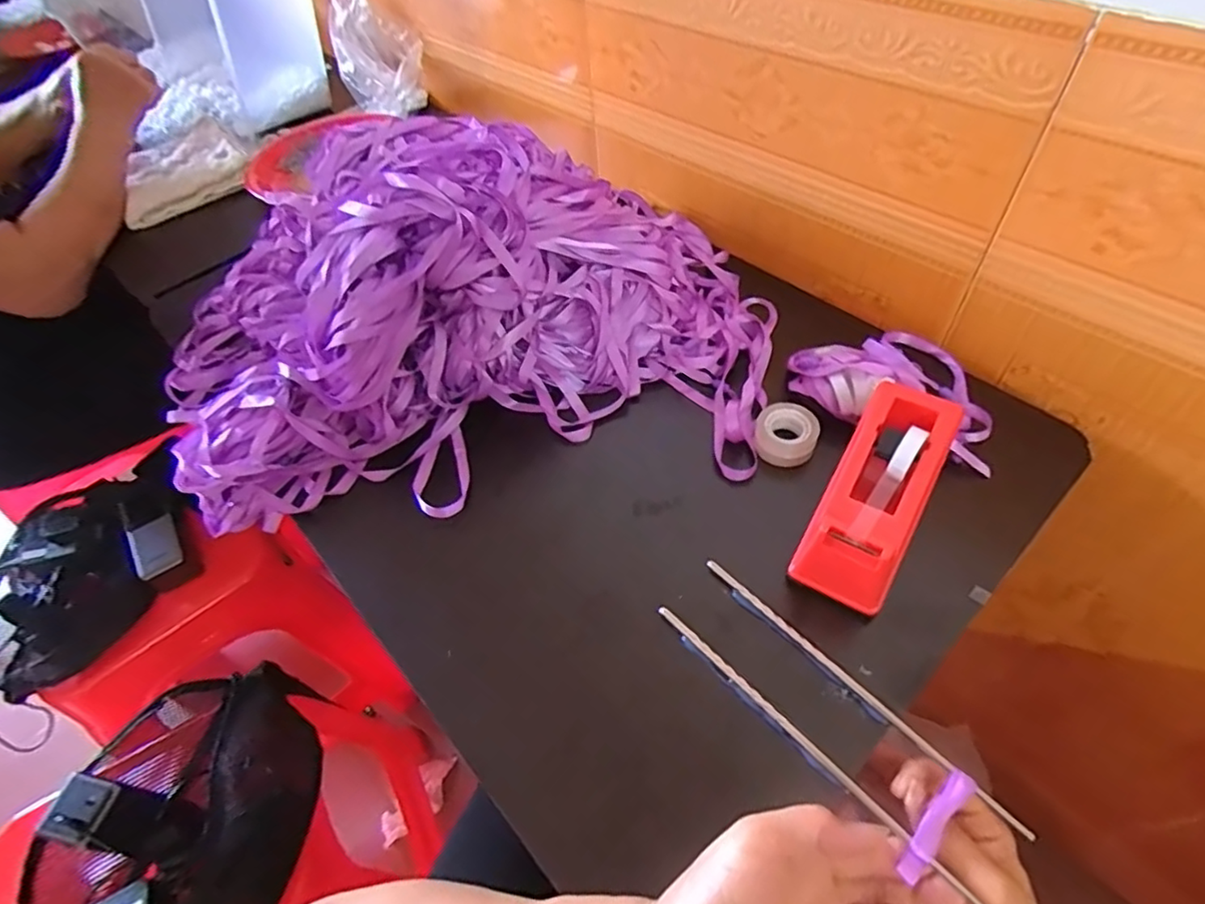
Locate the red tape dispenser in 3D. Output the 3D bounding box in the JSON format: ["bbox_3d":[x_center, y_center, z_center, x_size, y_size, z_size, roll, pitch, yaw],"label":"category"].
[{"bbox_3d":[0.187,0.029,0.420,0.061,0.070,0.155,26,61,21],"label":"red tape dispenser"}]

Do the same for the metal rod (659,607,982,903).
[{"bbox_3d":[0.114,0.167,0.364,0.006,0.007,0.215,-38,58,-21],"label":"metal rod"}]

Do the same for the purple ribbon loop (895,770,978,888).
[{"bbox_3d":[0.179,0.199,0.329,0.013,0.008,0.062,37,65,27],"label":"purple ribbon loop"}]

